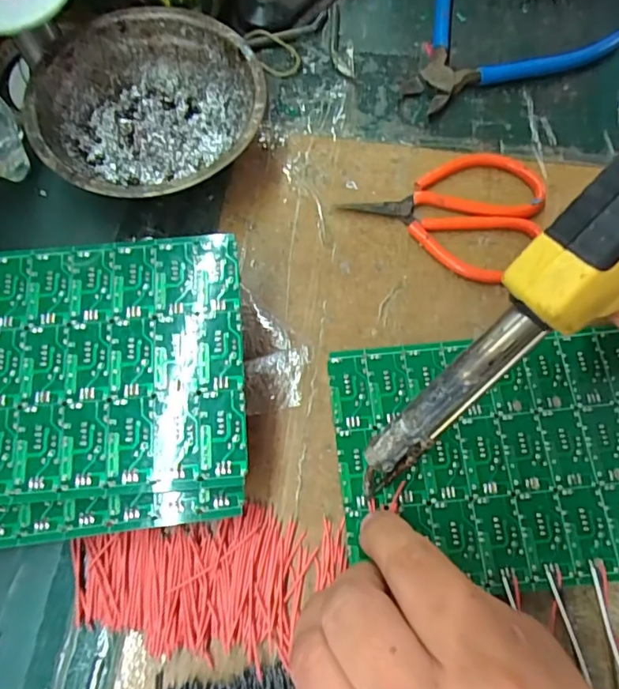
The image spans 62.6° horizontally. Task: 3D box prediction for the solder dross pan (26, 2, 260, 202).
[{"bbox_3d":[-0.091,-0.131,0.297,0.124,0.040,0.124,0,70,1],"label":"solder dross pan"}]

